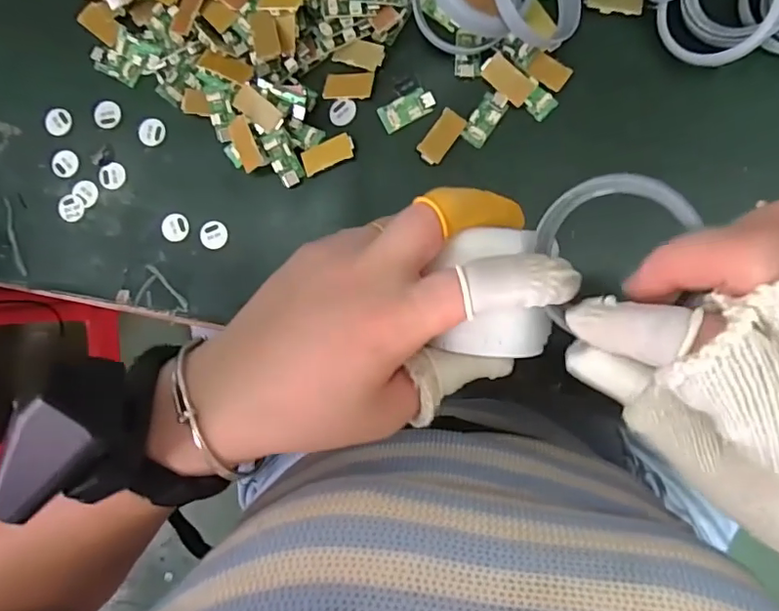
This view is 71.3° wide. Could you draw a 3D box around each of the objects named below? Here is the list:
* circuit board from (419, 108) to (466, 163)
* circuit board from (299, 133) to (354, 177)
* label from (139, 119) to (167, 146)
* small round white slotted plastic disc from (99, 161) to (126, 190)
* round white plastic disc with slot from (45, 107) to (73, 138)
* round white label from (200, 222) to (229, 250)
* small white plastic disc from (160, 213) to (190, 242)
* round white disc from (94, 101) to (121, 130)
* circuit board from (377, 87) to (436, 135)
[{"bbox_3d":[0.030,-0.098,0.317,0.015,0.004,0.032,35,94,6],"label":"circuit board"},{"bbox_3d":[-0.036,-0.090,0.320,0.032,0.004,0.016,-20,78,14],"label":"circuit board"},{"bbox_3d":[-0.151,-0.110,0.345,0.016,0.004,0.017,0,90,7],"label":"label"},{"bbox_3d":[-0.177,-0.083,0.346,0.018,0.004,0.017,0,90,7],"label":"small round white slotted plastic disc"},{"bbox_3d":[-0.212,-0.118,0.349,0.017,0.004,0.017,0,85,-5],"label":"round white plastic disc with slot"},{"bbox_3d":[-0.109,-0.043,0.336,0.017,0.004,0.017,0,90,7],"label":"round white label"},{"bbox_3d":[-0.133,-0.048,0.337,0.016,0.004,0.017,0,90,7],"label":"small white plastic disc"},{"bbox_3d":[-0.180,-0.121,0.344,0.018,0.004,0.017,30,93,6],"label":"round white disc"},{"bbox_3d":[0.010,-0.114,0.316,0.033,0.008,0.016,-32,86,6],"label":"circuit board"}]

